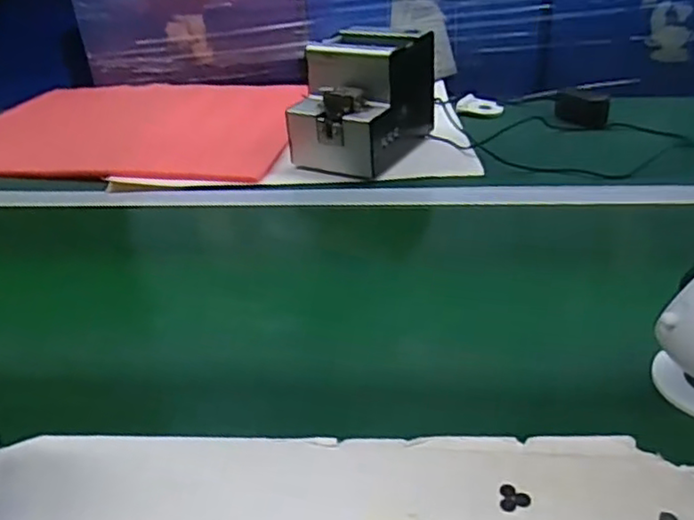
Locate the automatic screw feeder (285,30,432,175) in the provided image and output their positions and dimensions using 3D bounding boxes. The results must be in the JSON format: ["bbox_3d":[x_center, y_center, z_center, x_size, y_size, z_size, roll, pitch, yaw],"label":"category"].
[{"bbox_3d":[0.022,-0.213,0.856,0.126,0.144,0.177,16,36,29],"label":"automatic screw feeder"}]

